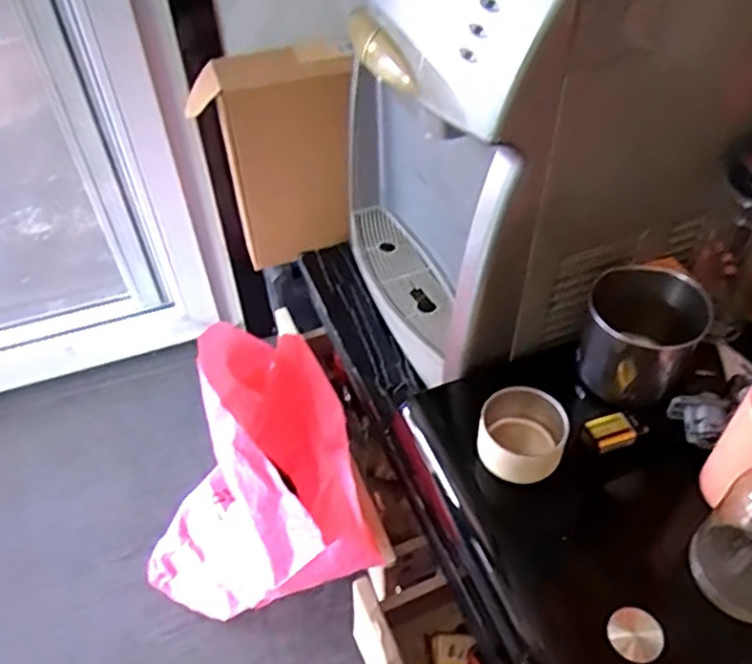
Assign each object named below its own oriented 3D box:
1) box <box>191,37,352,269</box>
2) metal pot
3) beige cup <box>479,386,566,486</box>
[{"bbox_3d":[-0.134,-0.230,0.892,0.186,0.278,0.075,-32,52,-26],"label":"box"},{"bbox_3d":[0.222,0.005,0.552,0.089,0.089,0.082,27,52,26],"label":"metal pot"},{"bbox_3d":[0.115,0.084,0.520,0.067,0.054,0.067,4,45,7],"label":"beige cup"}]

